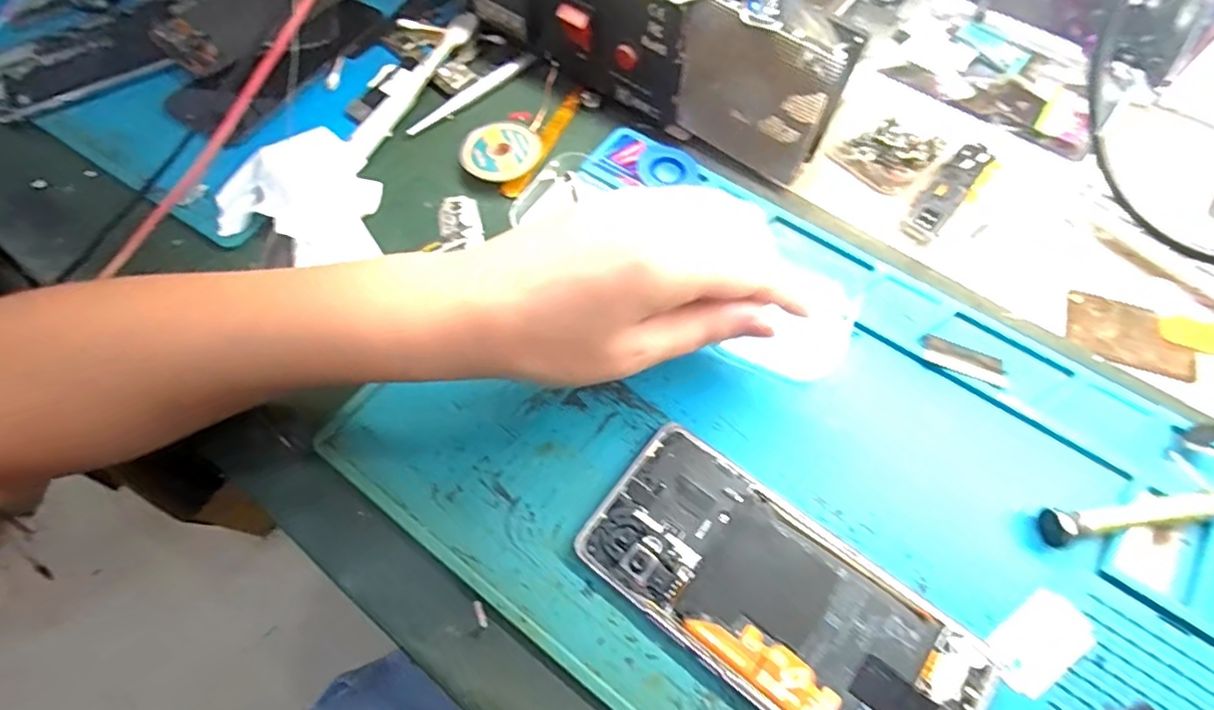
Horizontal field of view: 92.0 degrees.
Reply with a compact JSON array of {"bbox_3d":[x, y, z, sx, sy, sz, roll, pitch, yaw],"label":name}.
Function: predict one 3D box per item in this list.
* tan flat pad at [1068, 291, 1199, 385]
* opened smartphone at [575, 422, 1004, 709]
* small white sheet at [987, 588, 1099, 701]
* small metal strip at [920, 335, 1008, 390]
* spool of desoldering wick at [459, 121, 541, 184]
[{"bbox_3d":[0.262,-0.010,0.294,0.056,0.004,0.038,19,67,10],"label":"tan flat pad"},{"bbox_3d":[0.069,0.100,0.238,0.157,0.007,0.072,35,71,16],"label":"opened smartphone"},{"bbox_3d":[0.172,0.113,0.231,0.043,0.004,0.026,-33,68,-13],"label":"small white sheet"},{"bbox_3d":[0.174,0.002,0.284,0.041,0.004,0.015,20,67,11],"label":"small metal strip"},{"bbox_3d":[-0.062,-0.120,0.343,0.045,0.011,0.043,-1,65,2],"label":"spool of desoldering wick"}]

